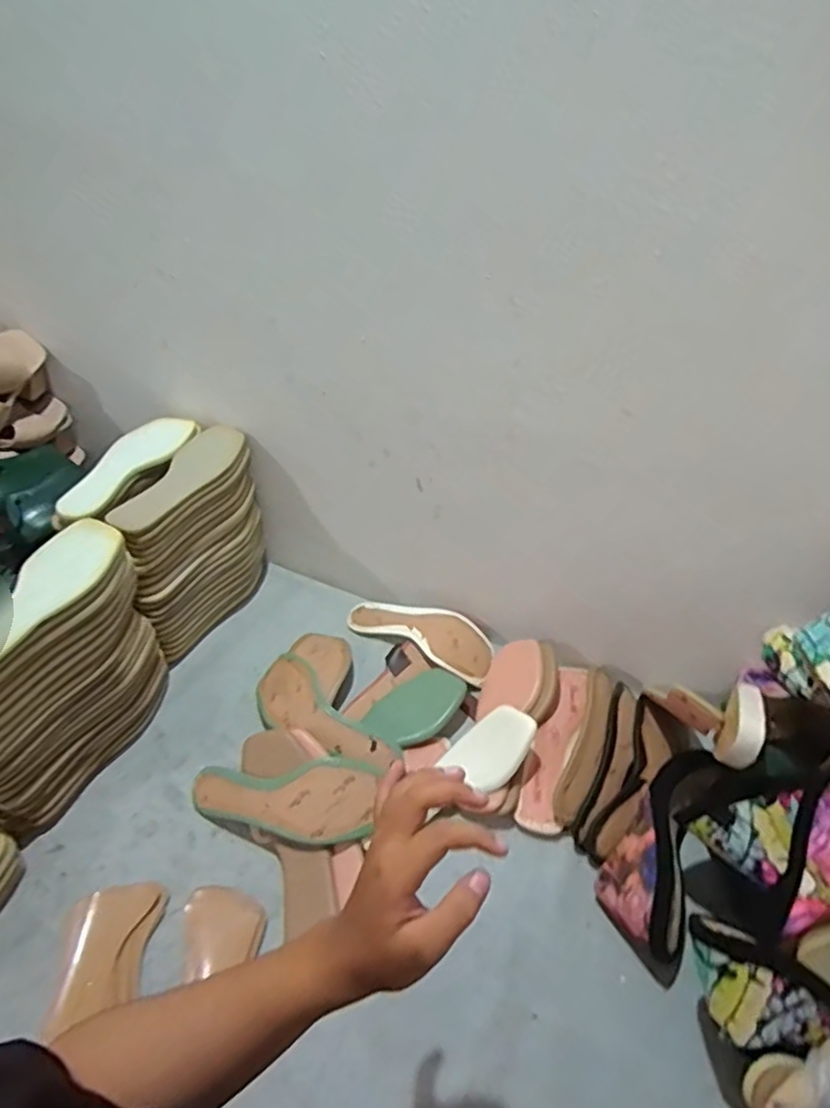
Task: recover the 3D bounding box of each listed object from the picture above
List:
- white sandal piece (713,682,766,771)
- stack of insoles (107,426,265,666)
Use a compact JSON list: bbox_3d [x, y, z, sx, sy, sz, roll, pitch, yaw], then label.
[{"bbox_3d":[0.317,0.167,0.619,0.027,0.054,0.078,15,42,13],"label":"white sandal piece"},{"bbox_3d":[-0.315,-0.011,0.885,0.096,0.231,0.249,19,43,17],"label":"stack of insoles"}]

